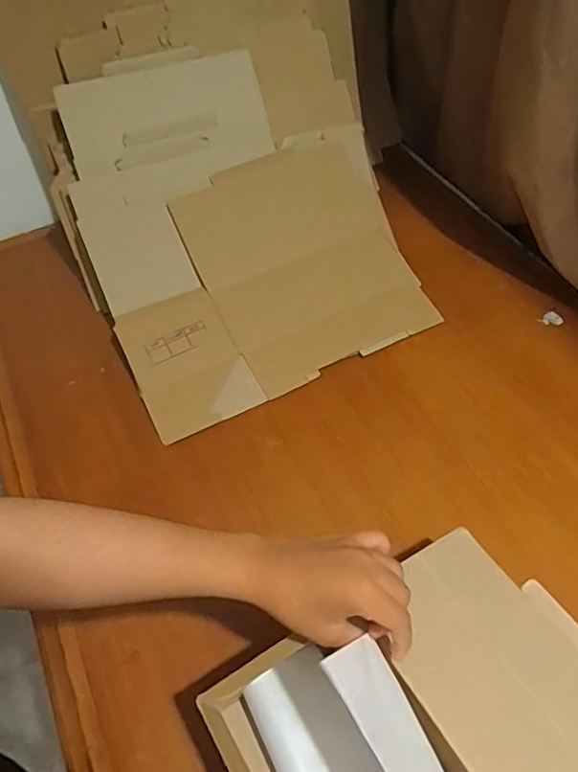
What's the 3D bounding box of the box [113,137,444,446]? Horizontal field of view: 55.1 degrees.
[{"bbox_3d":[-0.035,-0.143,0.745,0.414,0.046,0.310,-25,75,-12],"label":"box"}]

